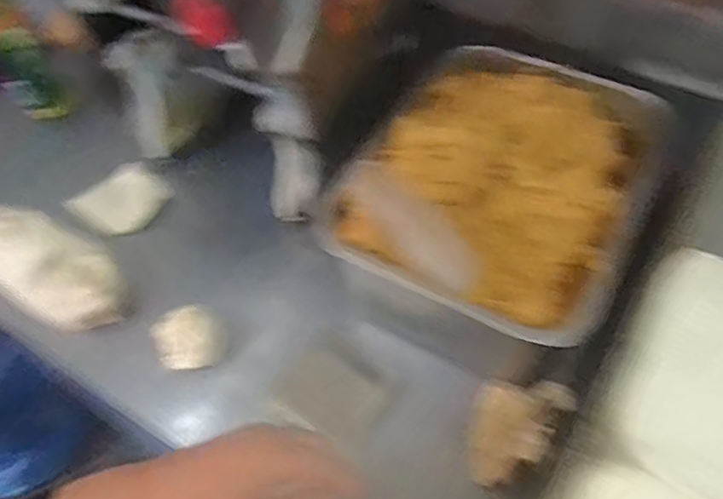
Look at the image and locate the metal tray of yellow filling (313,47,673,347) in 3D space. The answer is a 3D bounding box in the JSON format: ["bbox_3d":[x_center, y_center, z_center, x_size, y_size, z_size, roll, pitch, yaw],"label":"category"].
[{"bbox_3d":[0.141,-0.085,0.564,0.264,0.076,0.359,24,59,18],"label":"metal tray of yellow filling"}]

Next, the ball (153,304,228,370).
[{"bbox_3d":[-0.178,0.094,0.603,0.070,0.051,0.049,-16,55,-9],"label":"ball"}]

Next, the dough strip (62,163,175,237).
[{"bbox_3d":[-0.310,-0.064,0.741,0.088,0.016,0.107,37,69,6],"label":"dough strip"}]

